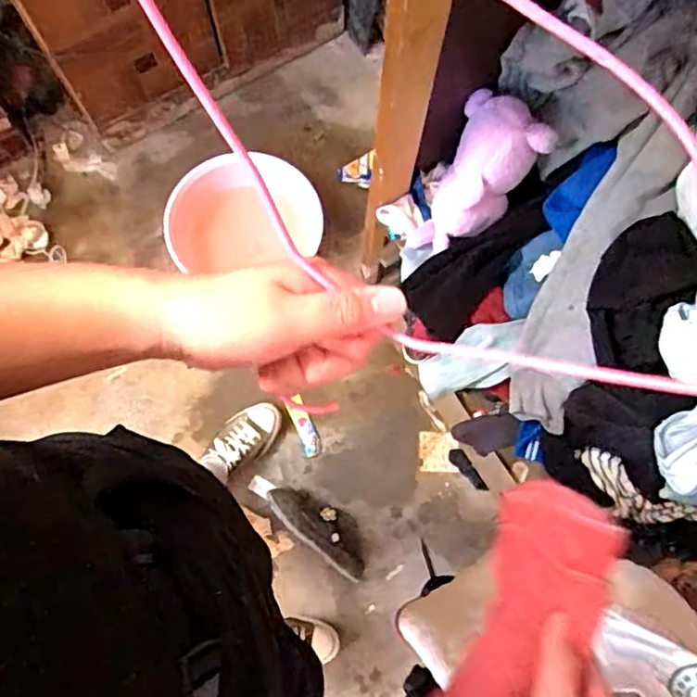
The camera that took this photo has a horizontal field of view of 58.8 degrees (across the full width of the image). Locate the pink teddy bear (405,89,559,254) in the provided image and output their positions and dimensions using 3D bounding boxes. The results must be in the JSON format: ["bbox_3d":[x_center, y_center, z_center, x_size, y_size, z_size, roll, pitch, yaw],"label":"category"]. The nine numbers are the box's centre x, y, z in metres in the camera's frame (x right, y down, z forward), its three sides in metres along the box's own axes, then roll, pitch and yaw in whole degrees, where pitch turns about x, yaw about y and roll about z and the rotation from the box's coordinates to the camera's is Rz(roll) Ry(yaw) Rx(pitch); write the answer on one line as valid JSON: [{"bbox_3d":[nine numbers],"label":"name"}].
[{"bbox_3d":[0.199,-0.270,1.001,0.080,0.273,0.130,-5,53,-38],"label":"pink teddy bear"}]

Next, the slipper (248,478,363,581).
[{"bbox_3d":[-0.080,0.379,1.382,0.319,0.091,0.103,37,78,7],"label":"slipper"}]

